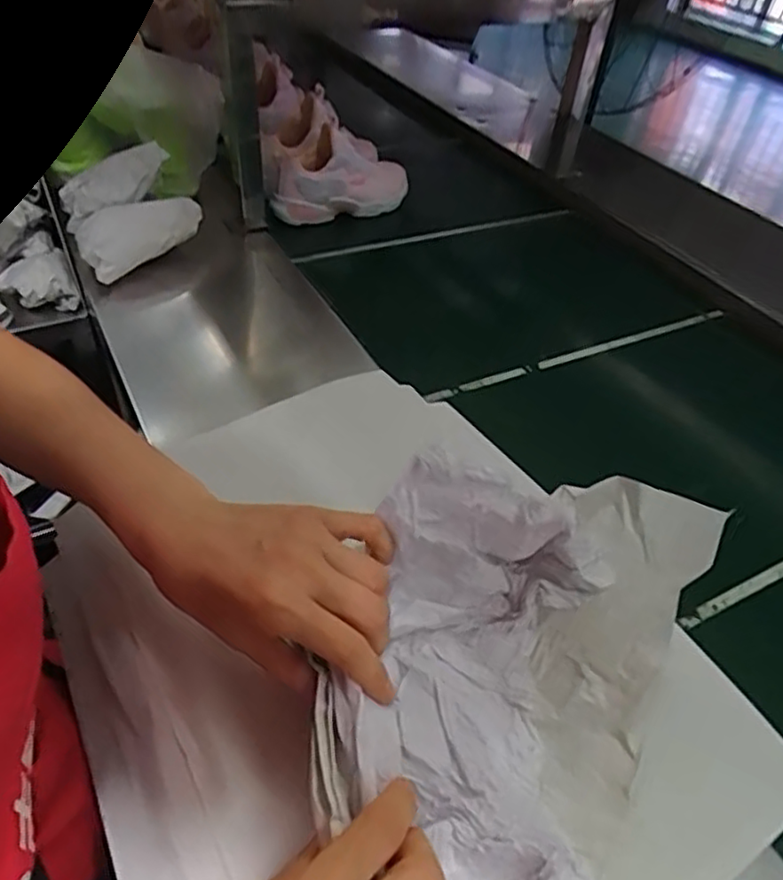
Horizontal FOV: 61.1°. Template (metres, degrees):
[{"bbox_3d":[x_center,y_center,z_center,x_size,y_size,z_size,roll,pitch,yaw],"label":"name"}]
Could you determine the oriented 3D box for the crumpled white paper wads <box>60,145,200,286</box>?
[{"bbox_3d":[-0.307,-0.271,0.776,0.144,0.047,0.168,-31,68,-17],"label":"crumpled white paper wads"}]

